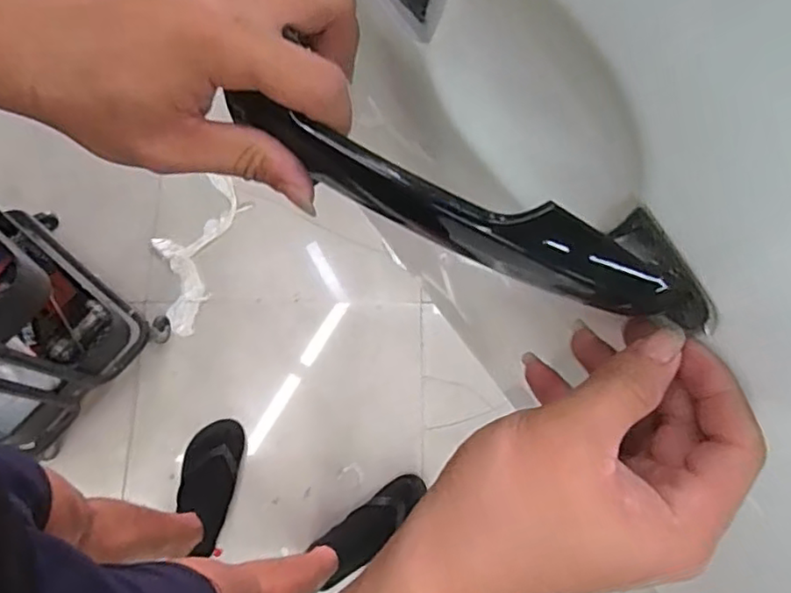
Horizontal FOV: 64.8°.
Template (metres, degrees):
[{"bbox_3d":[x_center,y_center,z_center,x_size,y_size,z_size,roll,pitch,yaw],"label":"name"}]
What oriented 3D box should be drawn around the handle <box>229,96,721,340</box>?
[{"bbox_3d":[0.023,-0.034,0.256,0.206,0.040,0.032,24,77,2],"label":"handle"}]

